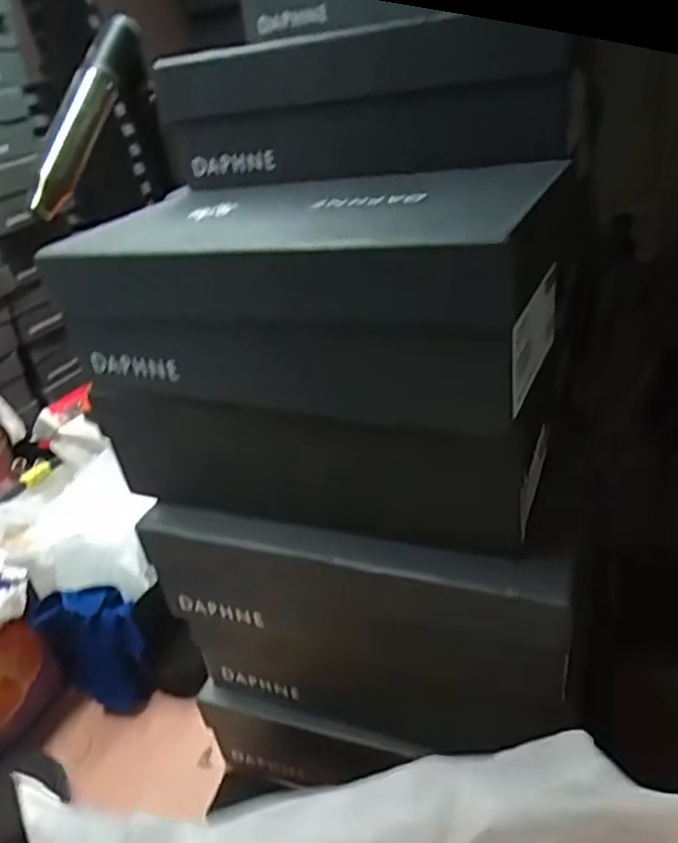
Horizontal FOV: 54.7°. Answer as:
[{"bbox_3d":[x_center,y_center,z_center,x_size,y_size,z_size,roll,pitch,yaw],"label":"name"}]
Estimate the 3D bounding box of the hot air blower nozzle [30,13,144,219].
[{"bbox_3d":[-0.315,-0.362,0.802,0.044,0.046,0.274,16,82,35],"label":"hot air blower nozzle"}]

